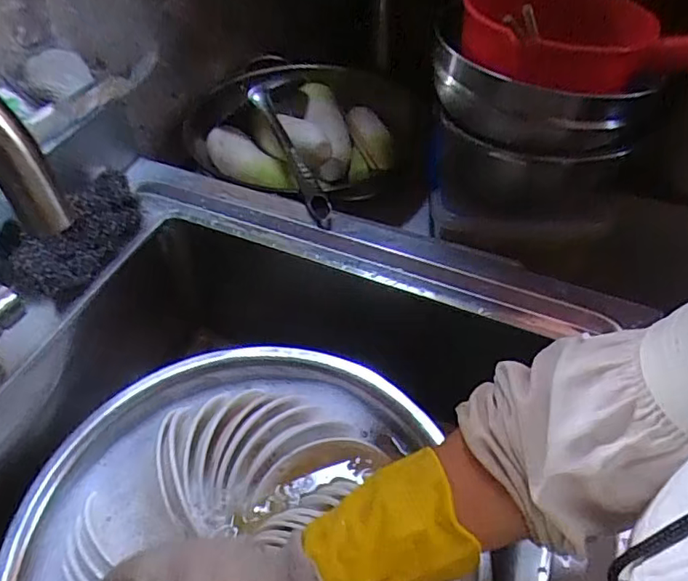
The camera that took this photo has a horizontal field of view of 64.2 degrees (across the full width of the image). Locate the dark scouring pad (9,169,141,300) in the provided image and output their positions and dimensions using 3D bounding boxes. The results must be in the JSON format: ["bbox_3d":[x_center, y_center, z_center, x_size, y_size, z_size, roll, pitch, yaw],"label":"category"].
[{"bbox_3d":[-0.281,-0.065,0.599,0.046,0.075,0.187,10,50,7],"label":"dark scouring pad"}]

